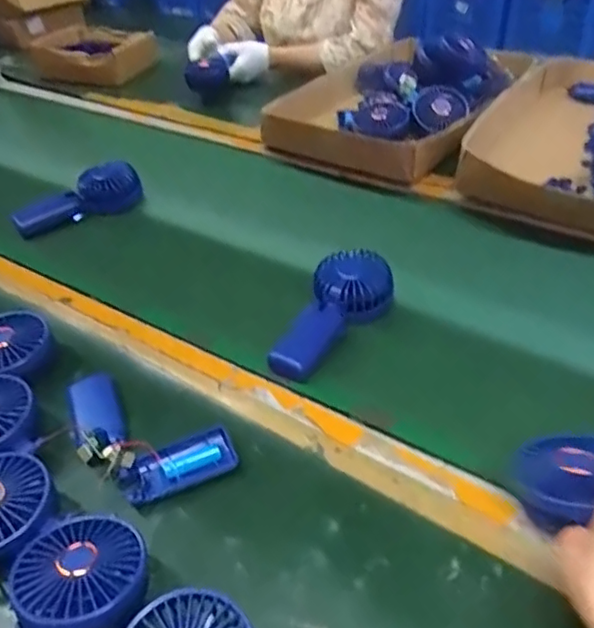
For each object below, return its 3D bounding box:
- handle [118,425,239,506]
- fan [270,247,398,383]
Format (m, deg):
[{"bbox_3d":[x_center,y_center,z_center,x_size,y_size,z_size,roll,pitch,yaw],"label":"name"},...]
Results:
[{"bbox_3d":[-0.098,0.130,0.502,0.094,0.020,0.040,-17,41,-17],"label":"handle"},{"bbox_3d":[0.039,-0.003,0.621,0.080,0.037,0.183,19,44,25],"label":"fan"}]

